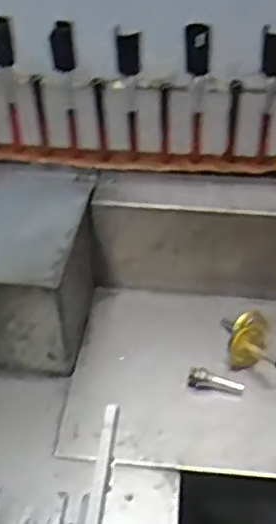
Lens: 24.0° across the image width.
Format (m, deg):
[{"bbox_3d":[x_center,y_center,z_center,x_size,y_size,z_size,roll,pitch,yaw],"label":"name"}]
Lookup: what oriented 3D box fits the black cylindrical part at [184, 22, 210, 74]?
[{"bbox_3d":[0.090,-0.325,0.994,0.037,0.078,0.037,1,36,-1],"label":"black cylindrical part"}]

